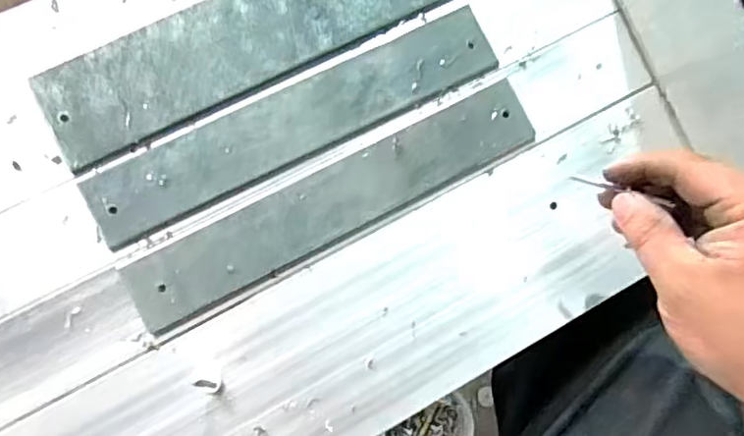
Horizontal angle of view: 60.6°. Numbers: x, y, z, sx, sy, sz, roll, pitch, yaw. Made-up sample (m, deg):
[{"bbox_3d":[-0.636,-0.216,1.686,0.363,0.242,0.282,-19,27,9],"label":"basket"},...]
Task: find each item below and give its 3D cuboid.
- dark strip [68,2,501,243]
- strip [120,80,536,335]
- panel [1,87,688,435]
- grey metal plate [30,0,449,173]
[{"bbox_3d":[-0.041,-0.055,0.363,0.242,0.004,0.042,-26,88,-10],"label":"dark strip"},{"bbox_3d":[-0.018,-0.010,0.362,0.242,0.004,0.040,-27,88,-10],"label":"strip"},{"bbox_3d":[-0.017,0.075,0.354,0.469,0.011,0.101,-28,88,-10],"label":"panel"},{"bbox_3d":[-0.067,-0.105,0.366,0.241,0.004,0.058,-28,88,-10],"label":"grey metal plate"}]

